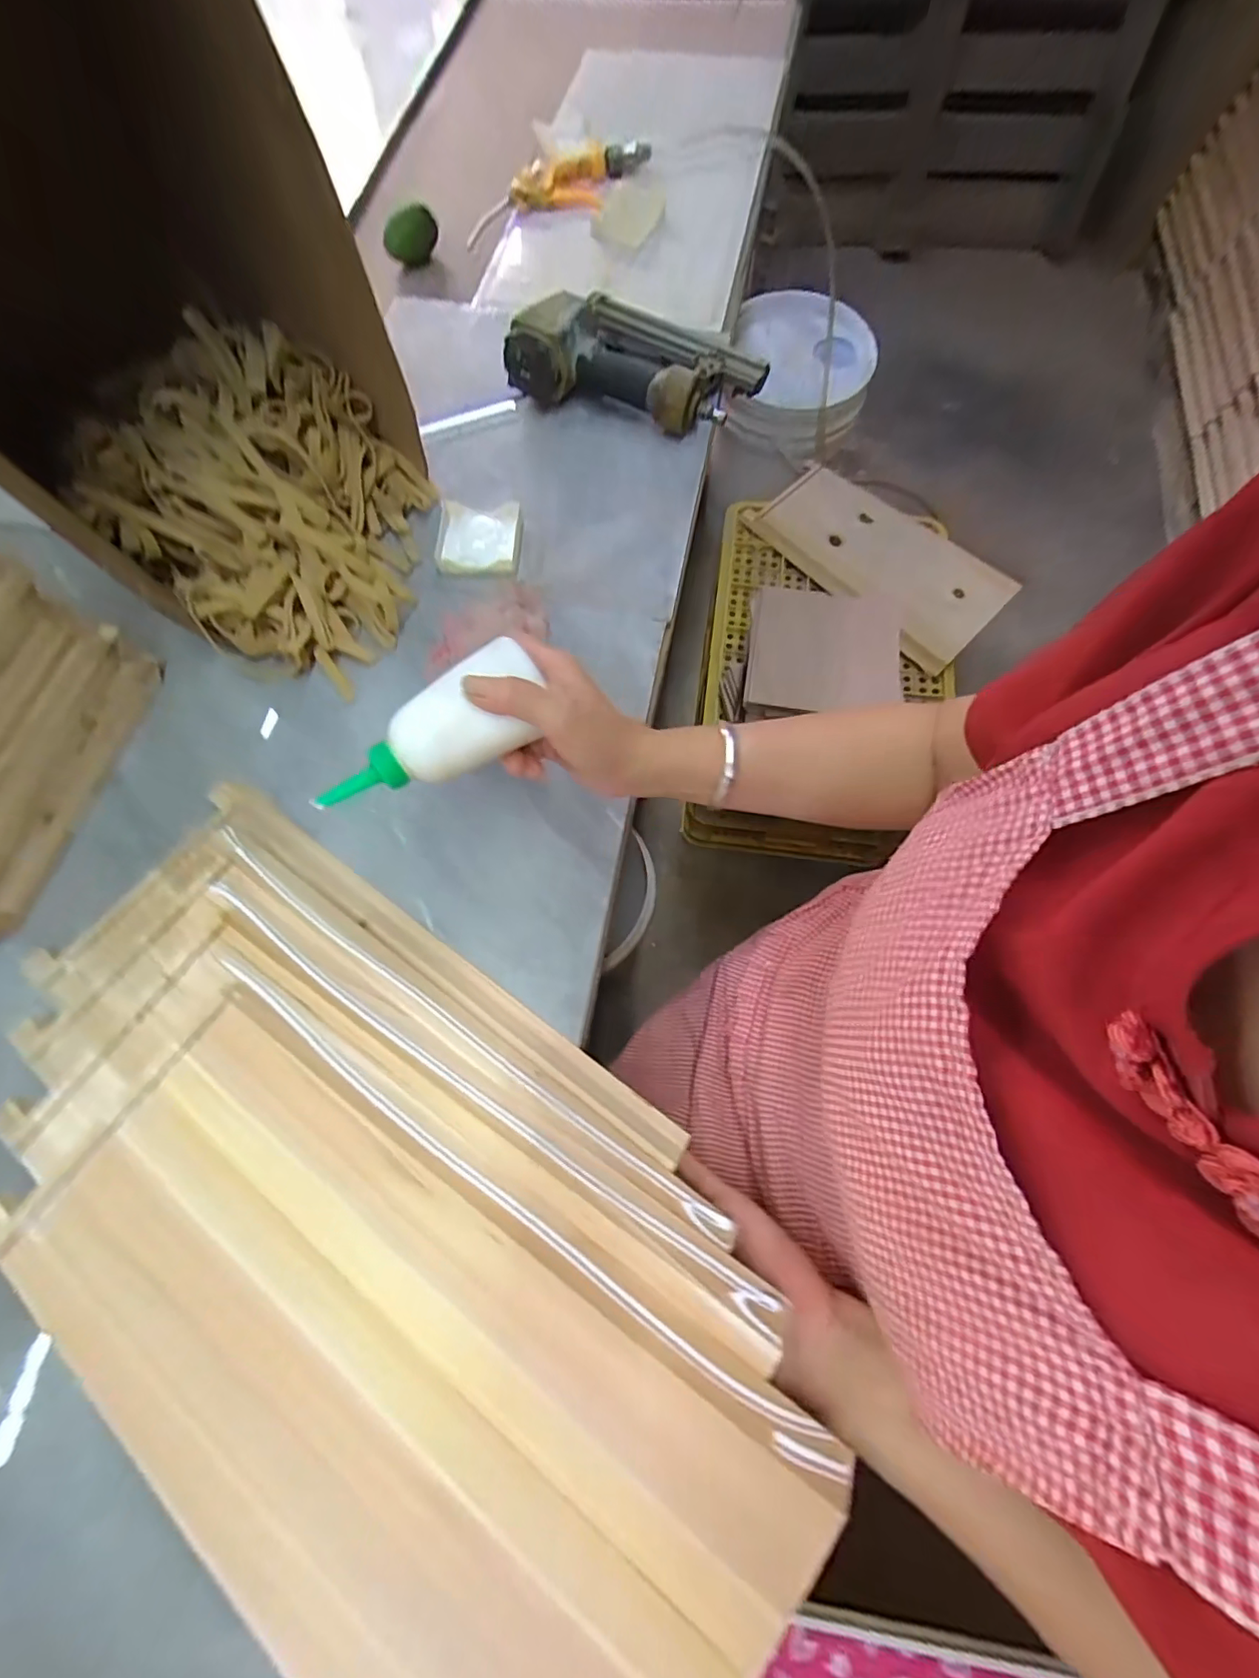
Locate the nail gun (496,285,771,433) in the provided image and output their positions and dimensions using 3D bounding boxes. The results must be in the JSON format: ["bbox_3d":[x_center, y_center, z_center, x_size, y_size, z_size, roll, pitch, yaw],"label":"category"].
[{"bbox_3d":[0.013,-0.511,0.599,0.258,0.067,0.144,13,71,5],"label":"nail gun"}]

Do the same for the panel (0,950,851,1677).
[{"bbox_3d":[-0.127,0.274,0.294,0.421,0.016,0.213,35,74,11],"label":"panel"}]

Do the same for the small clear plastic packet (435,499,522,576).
[{"bbox_3d":[-0.146,-0.292,0.547,0.081,0.018,0.083,0,71,0],"label":"small clear plastic packet"}]

